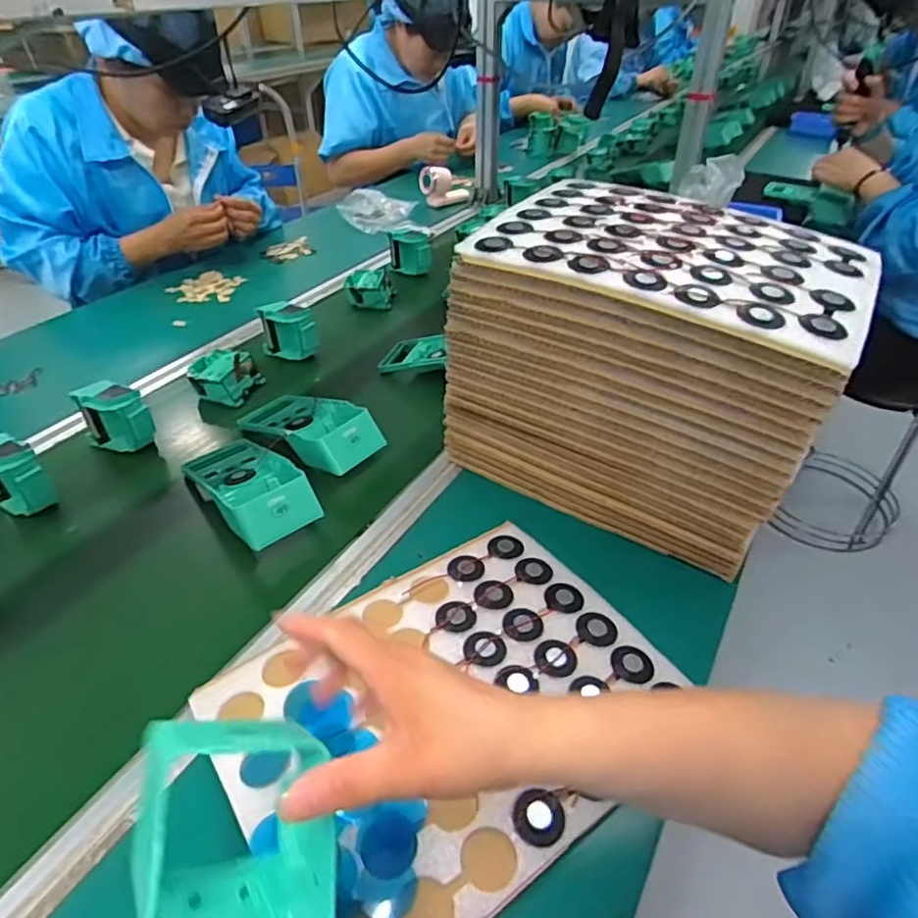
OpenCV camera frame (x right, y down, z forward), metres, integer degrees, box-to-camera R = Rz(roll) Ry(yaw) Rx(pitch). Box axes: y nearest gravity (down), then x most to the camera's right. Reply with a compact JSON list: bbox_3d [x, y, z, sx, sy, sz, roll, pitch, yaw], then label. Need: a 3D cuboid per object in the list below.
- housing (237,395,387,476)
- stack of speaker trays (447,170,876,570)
[{"bbox_3d":[-0.178,-0.044,0.717,0.189,0.043,0.091,24,43,28],"label":"housing"},{"bbox_3d":[0.181,-0.090,0.603,0.320,0.259,0.226,23,42,26],"label":"stack of speaker trays"}]

